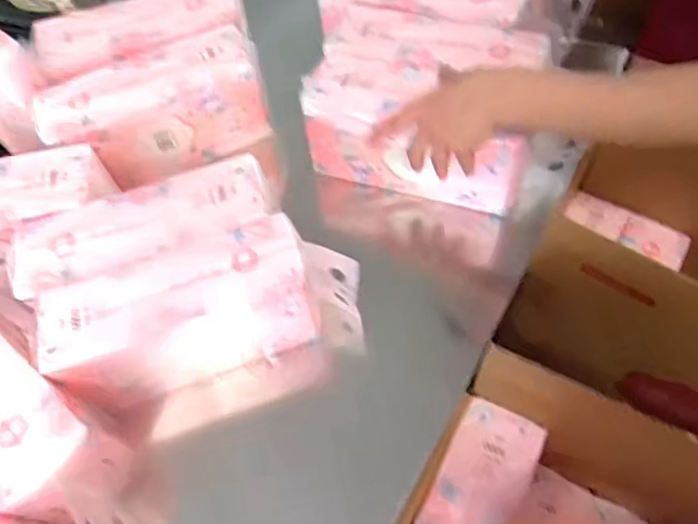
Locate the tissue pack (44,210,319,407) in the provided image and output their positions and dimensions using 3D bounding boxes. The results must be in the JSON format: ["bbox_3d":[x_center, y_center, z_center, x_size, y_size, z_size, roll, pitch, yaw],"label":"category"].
[{"bbox_3d":[-0.163,0.056,0.589,0.251,0.125,0.095,-19,61,-7],"label":"tissue pack"}]

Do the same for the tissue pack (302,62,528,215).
[{"bbox_3d":[0.075,-0.142,0.682,0.255,0.126,0.075,16,63,13],"label":"tissue pack"}]

